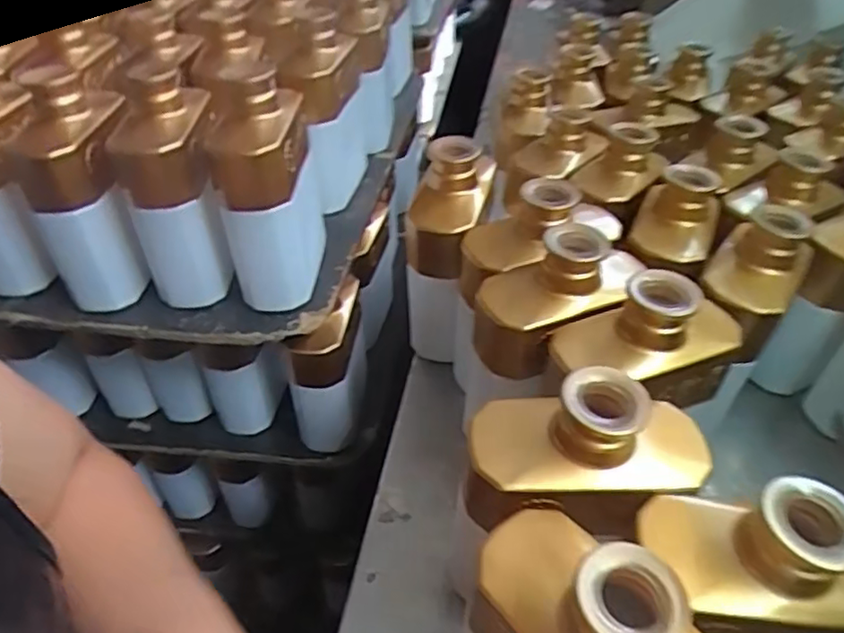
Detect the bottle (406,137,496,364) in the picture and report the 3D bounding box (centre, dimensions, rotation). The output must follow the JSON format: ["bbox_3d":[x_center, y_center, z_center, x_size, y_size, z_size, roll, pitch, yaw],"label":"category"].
[{"bbox_3d":[0.021,-0.050,0.493,0.061,0.167,0.091,4,41,5],"label":"bottle"}]

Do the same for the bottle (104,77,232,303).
[{"bbox_3d":[-0.185,-0.094,0.474,0.063,0.156,0.082,-9,42,-9],"label":"bottle"}]

